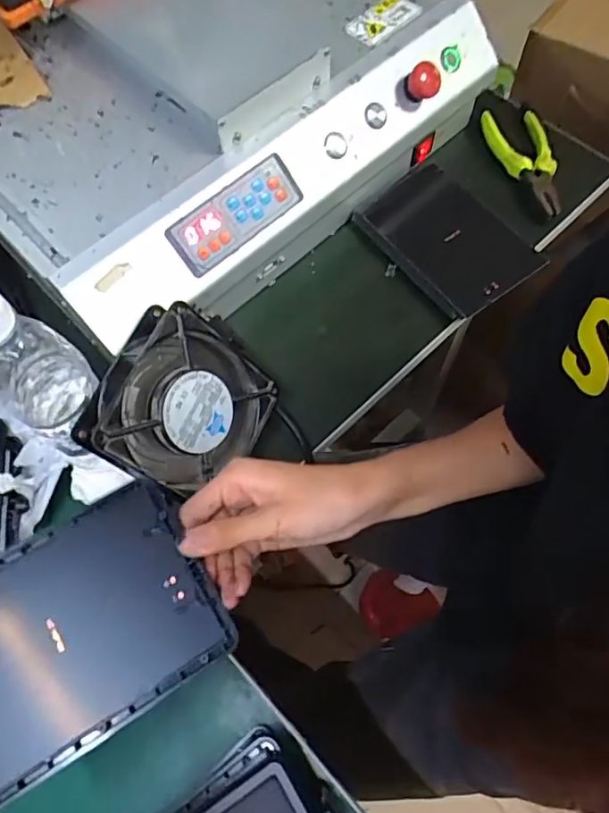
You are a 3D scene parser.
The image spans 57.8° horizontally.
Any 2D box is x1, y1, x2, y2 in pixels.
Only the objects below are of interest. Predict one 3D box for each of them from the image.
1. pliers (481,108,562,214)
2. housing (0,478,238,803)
[{"bbox_3d":[0.219,-0.243,0.545,0.059,0.018,0.126,-11,66,-3],"label":"pliers"},{"bbox_3d":[-0.135,0.125,0.306,0.159,0.017,0.113,-31,69,-11],"label":"housing"}]

